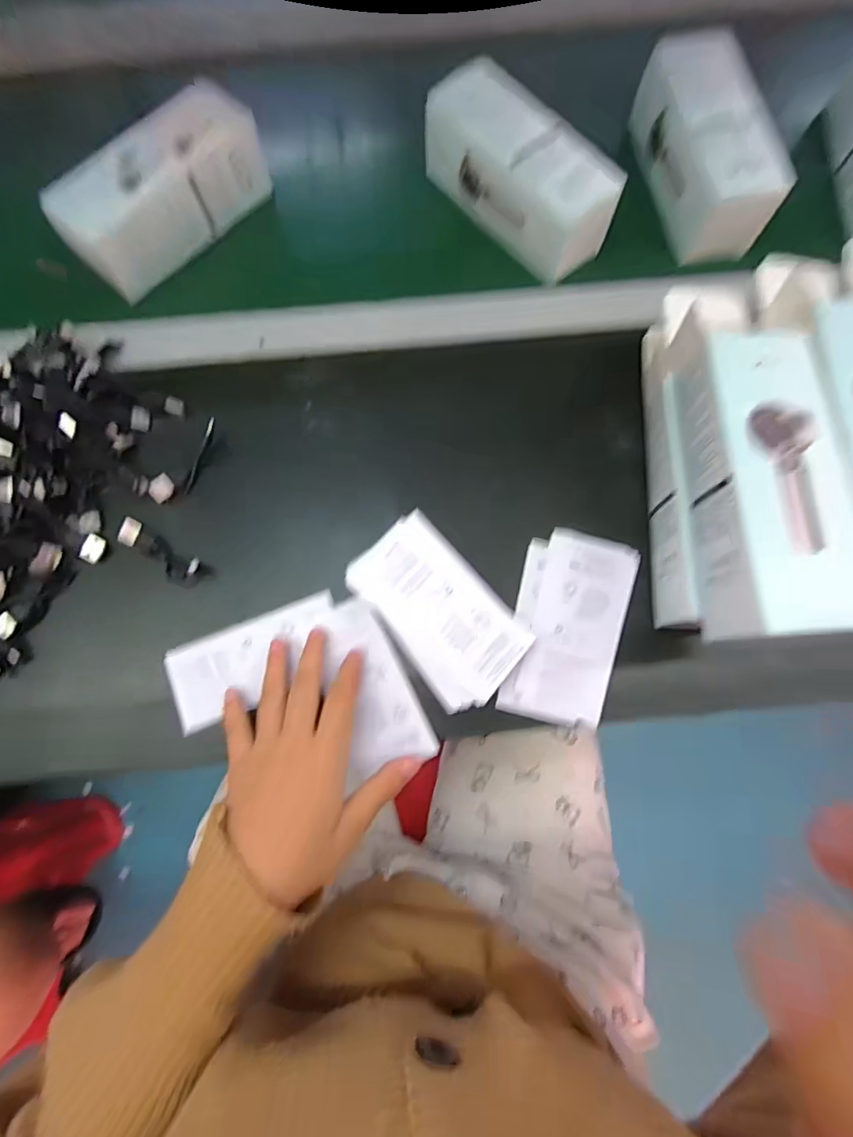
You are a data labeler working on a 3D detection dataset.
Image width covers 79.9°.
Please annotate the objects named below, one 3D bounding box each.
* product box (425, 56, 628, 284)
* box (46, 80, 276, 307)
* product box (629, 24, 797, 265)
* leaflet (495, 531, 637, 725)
[{"bbox_3d":[0.075,-0.317,0.410,0.068,0.068,0.167,-41,79,-8],"label":"product box"},{"bbox_3d":[-0.212,-0.306,0.413,0.064,0.062,0.168,39,80,9],"label":"box"},{"bbox_3d":[0.232,-0.340,0.418,0.065,0.064,0.171,-9,77,-1],"label":"product box"},{"bbox_3d":[0.100,0.039,0.360,0.075,0.008,0.135,16,77,5],"label":"leaflet"}]

